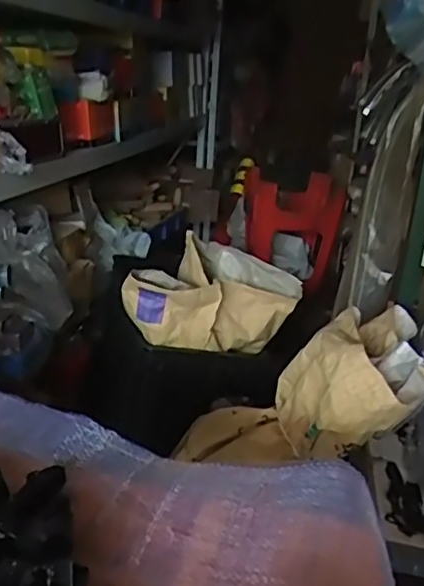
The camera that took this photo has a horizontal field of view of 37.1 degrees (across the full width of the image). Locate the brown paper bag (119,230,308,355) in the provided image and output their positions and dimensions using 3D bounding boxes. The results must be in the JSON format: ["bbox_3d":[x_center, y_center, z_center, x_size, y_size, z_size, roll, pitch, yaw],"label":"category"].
[{"bbox_3d":[-0.010,0.022,1.239,0.356,0.192,0.168,-5,22,-24],"label":"brown paper bag"}]

